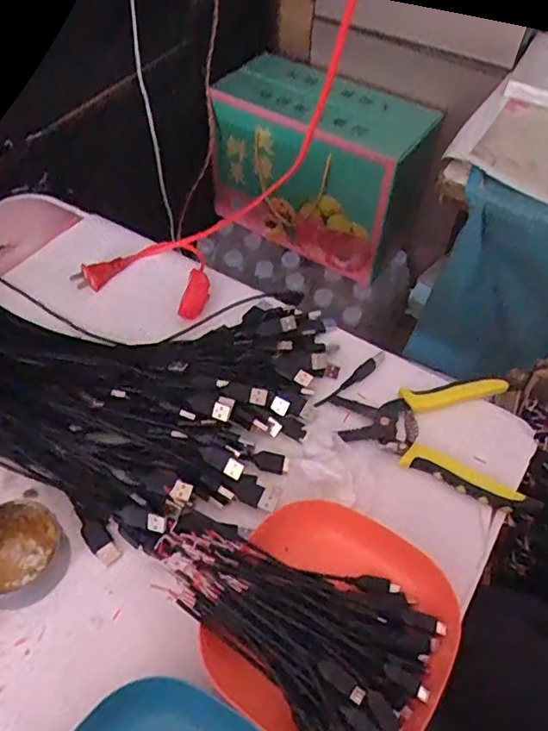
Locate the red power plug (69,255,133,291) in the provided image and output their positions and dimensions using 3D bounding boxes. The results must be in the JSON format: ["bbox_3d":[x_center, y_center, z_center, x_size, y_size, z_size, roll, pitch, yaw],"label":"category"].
[{"bbox_3d":[-0.164,-0.091,0.559,0.059,0.011,0.027,-33,62,-25],"label":"red power plug"}]

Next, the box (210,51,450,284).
[{"bbox_3d":[0.077,-0.311,0.940,0.326,0.235,0.150,32,57,19],"label":"box"}]

